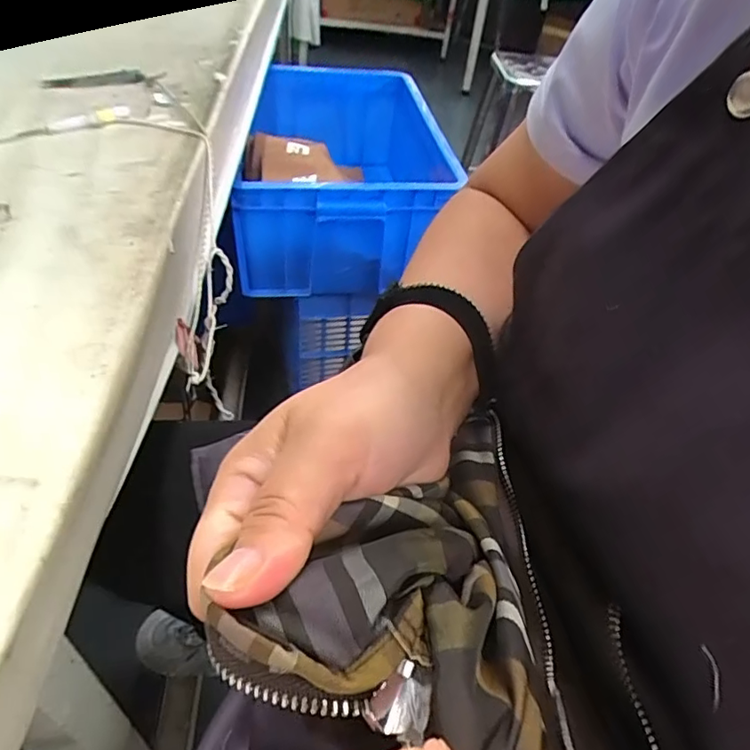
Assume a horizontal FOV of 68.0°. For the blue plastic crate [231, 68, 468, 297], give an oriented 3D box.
[{"bbox_3d":[-0.054,-0.376,1.038,0.334,0.211,0.543,2,45,-7],"label":"blue plastic crate"}]

